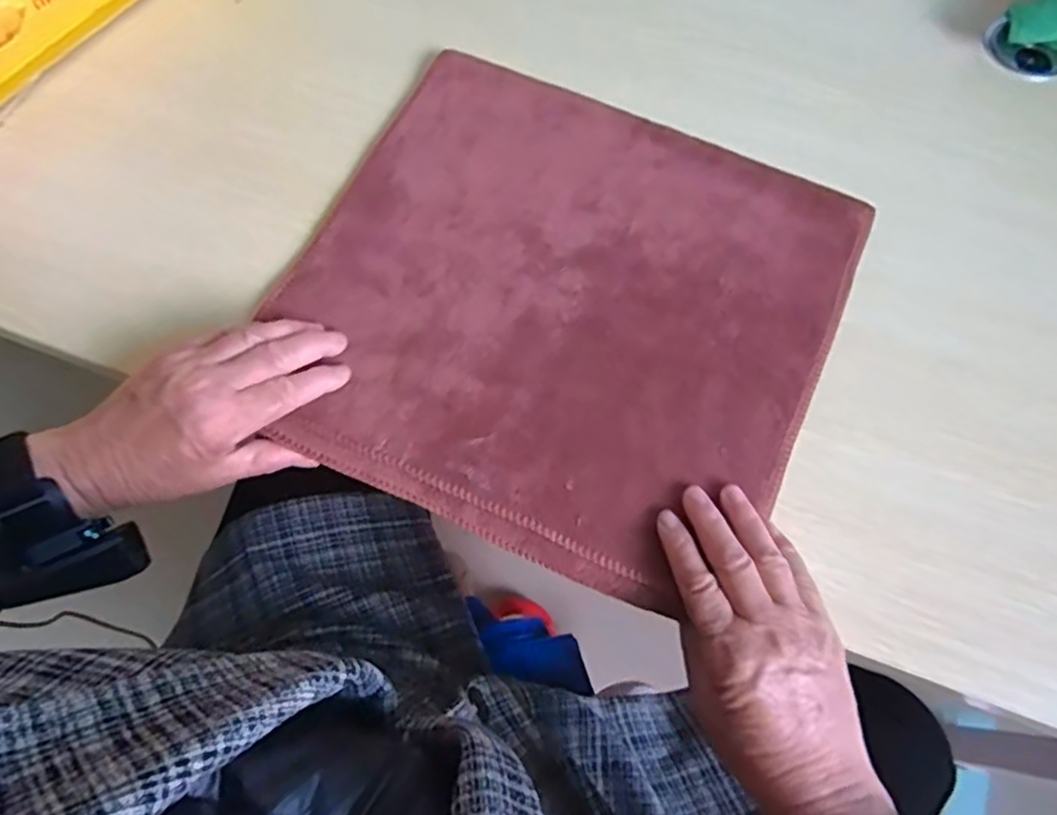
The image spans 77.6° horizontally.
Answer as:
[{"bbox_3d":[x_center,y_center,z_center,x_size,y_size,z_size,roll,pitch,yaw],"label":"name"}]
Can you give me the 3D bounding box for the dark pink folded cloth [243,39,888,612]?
[{"bbox_3d":[0.021,-0.074,0.430,0.324,0.016,0.318,23,68,11],"label":"dark pink folded cloth"}]

